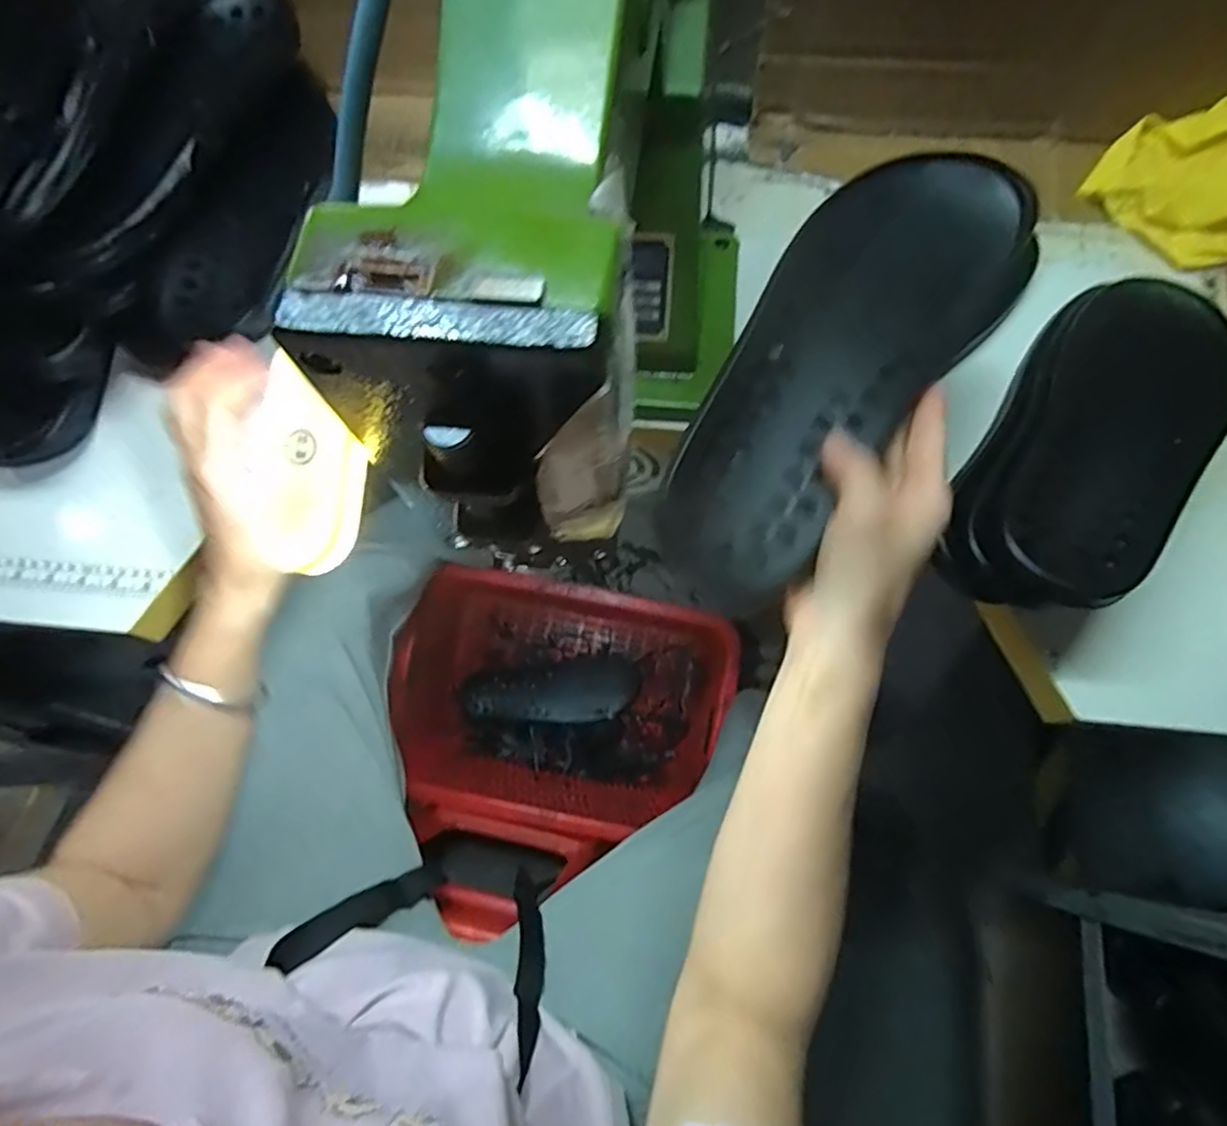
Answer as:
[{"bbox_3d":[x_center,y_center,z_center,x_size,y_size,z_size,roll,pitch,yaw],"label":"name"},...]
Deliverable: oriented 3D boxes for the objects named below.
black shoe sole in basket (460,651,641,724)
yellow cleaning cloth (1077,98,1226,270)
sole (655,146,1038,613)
[{"bbox_3d":[-0.108,0.225,1.125,0.300,0.020,0.109,-6,73,-1],"label":"black shoe sole in basket"},{"bbox_3d":[0.525,-0.329,0.553,0.135,0.060,0.178,-40,76,-10],"label":"yellow cleaning cloth"},{"bbox_3d":[0.127,-0.115,0.357,0.110,0.036,0.301,35,81,11],"label":"sole"}]

